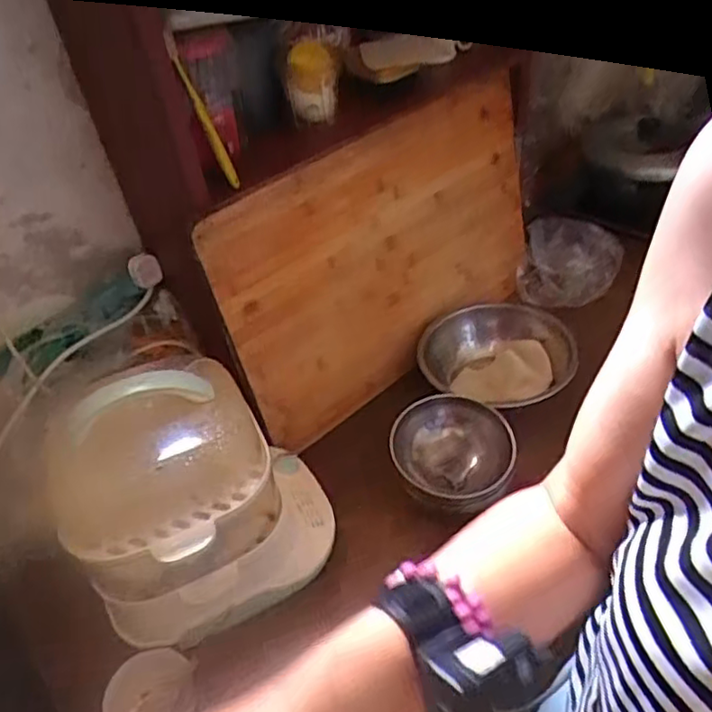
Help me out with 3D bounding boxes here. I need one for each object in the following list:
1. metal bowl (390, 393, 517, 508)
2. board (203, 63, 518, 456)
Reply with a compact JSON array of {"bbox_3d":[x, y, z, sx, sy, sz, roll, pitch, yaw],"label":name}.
[{"bbox_3d":[0.127,0.124,0.835,0.148,0.068,0.141,-4,42,3],"label":"metal bowl"},{"bbox_3d":[0.055,-0.147,0.971,0.563,0.386,0.026,-33,41,-24],"label":"board"}]

